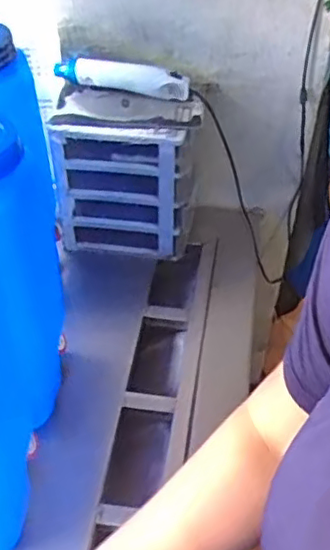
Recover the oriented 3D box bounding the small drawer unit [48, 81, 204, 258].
[{"bbox_3d":[-0.062,-0.168,1.068,0.226,0.242,0.127,7,46,7],"label":"small drawer unit"}]

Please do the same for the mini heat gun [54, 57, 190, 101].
[{"bbox_3d":[-0.070,-0.323,1.020,0.216,0.047,0.033,4,46,4],"label":"mini heat gun"}]

